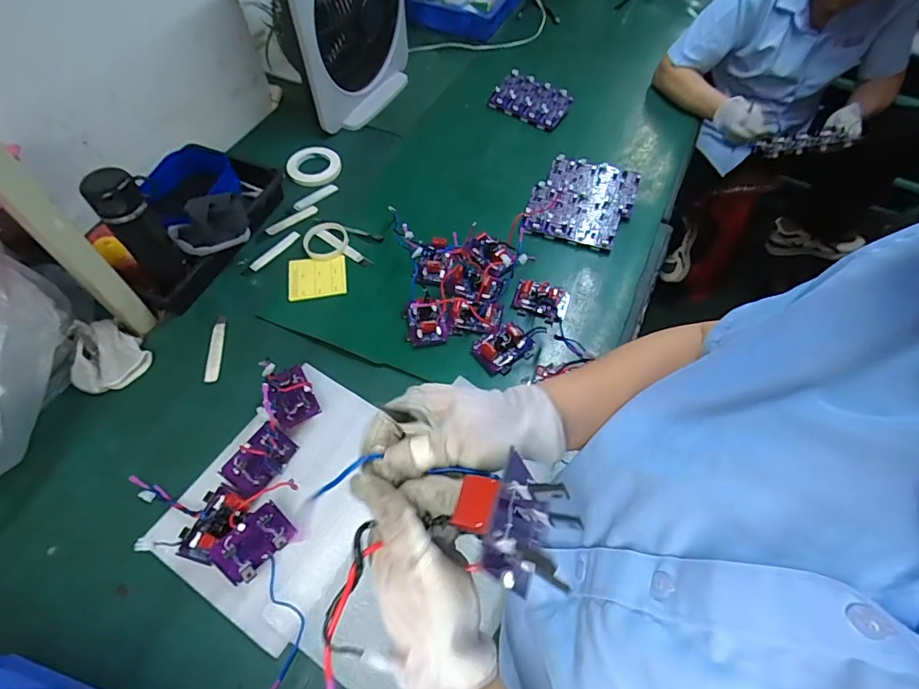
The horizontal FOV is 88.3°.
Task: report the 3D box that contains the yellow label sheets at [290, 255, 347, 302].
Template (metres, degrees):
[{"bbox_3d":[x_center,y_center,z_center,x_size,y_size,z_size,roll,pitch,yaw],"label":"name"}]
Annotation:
[{"bbox_3d":[-0.275,-0.131,0.915,0.109,0.011,0.102,-7,59,-5],"label":"yellow label sheets"}]

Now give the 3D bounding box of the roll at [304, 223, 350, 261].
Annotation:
[{"bbox_3d":[-0.268,-0.208,0.950,0.089,0.010,0.095,0,59,-1],"label":"roll"}]

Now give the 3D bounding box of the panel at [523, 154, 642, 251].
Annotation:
[{"bbox_3d":[0.258,-0.301,0.998,0.202,0.039,0.225,19,60,10],"label":"panel"}]

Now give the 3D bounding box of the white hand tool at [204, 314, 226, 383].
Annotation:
[{"bbox_3d":[-0.427,0.006,0.833,0.022,0.008,0.129,-3,59,-3],"label":"white hand tool"}]

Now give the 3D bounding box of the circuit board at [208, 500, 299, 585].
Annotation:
[{"bbox_3d":[-0.275,0.264,0.636,0.063,0.013,0.098,48,63,-4],"label":"circuit board"}]

